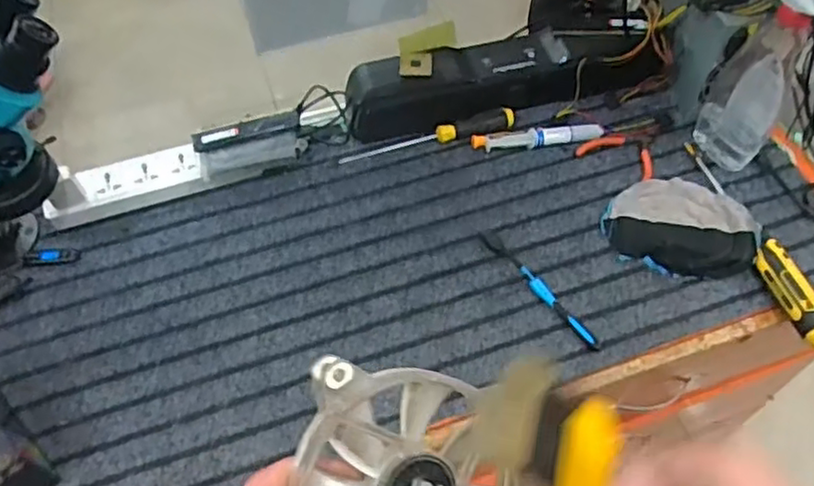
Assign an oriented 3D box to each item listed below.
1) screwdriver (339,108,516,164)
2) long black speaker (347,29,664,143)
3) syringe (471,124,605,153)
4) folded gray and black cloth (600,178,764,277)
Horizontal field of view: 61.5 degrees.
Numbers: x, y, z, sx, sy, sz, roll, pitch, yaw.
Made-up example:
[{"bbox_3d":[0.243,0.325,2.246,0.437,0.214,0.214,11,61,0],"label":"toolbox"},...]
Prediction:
[{"bbox_3d":[0.028,-0.140,0.897,0.230,0.033,0.023,-9,56,-6],"label":"screwdriver"},{"bbox_3d":[0.125,-0.224,0.908,0.417,0.083,0.100,-10,56,-7],"label":"long black speaker"},{"bbox_3d":[0.171,-0.140,0.888,0.169,0.018,0.029,-8,56,-5],"label":"syringe"},{"bbox_3d":[0.328,-0.023,0.819,0.166,0.031,0.132,23,59,15],"label":"folded gray and black cloth"}]

